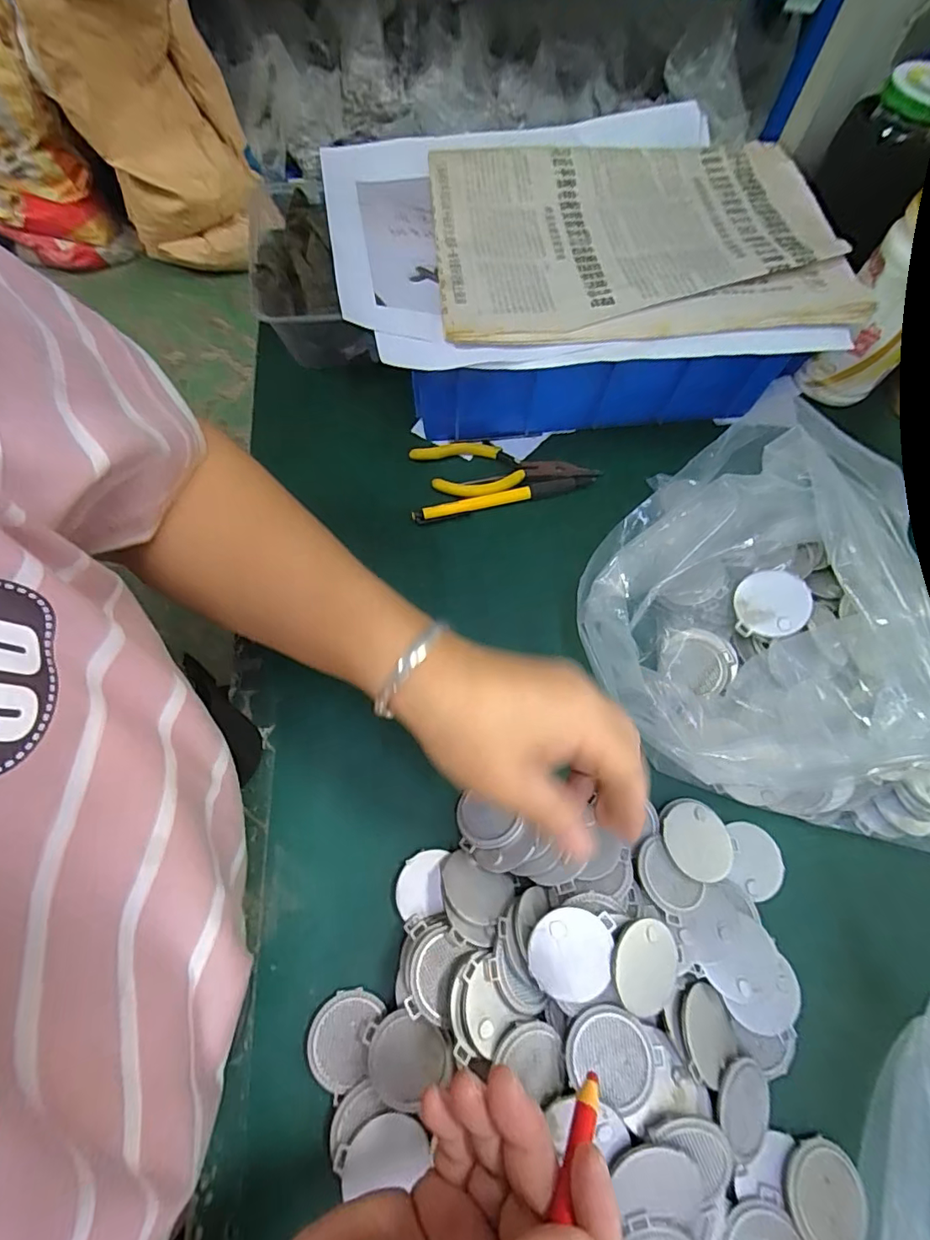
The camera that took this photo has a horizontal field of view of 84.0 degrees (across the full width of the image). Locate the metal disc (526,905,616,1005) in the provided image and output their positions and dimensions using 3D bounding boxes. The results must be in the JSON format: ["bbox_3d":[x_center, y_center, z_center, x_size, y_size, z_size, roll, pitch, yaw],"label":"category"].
[{"bbox_3d":[0.050,0.158,0.245,0.039,0.004,0.040,0,80,-1],"label":"metal disc"}]

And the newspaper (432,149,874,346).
[{"bbox_3d":[0.114,-0.270,0.361,0.267,0.009,0.197,-5,68,-1],"label":"newspaper"}]

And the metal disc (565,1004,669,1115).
[{"bbox_3d":[0.068,0.201,0.239,0.042,0.005,0.036,27,68,8],"label":"metal disc"}]

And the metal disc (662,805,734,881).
[{"bbox_3d":[0.130,0.123,0.289,0.038,0.004,0.040,4,61,-7],"label":"metal disc"}]

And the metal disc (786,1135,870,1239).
[{"bbox_3d":[0.168,0.267,0.239,0.040,0.005,0.035,-42,75,-18],"label":"metal disc"}]

